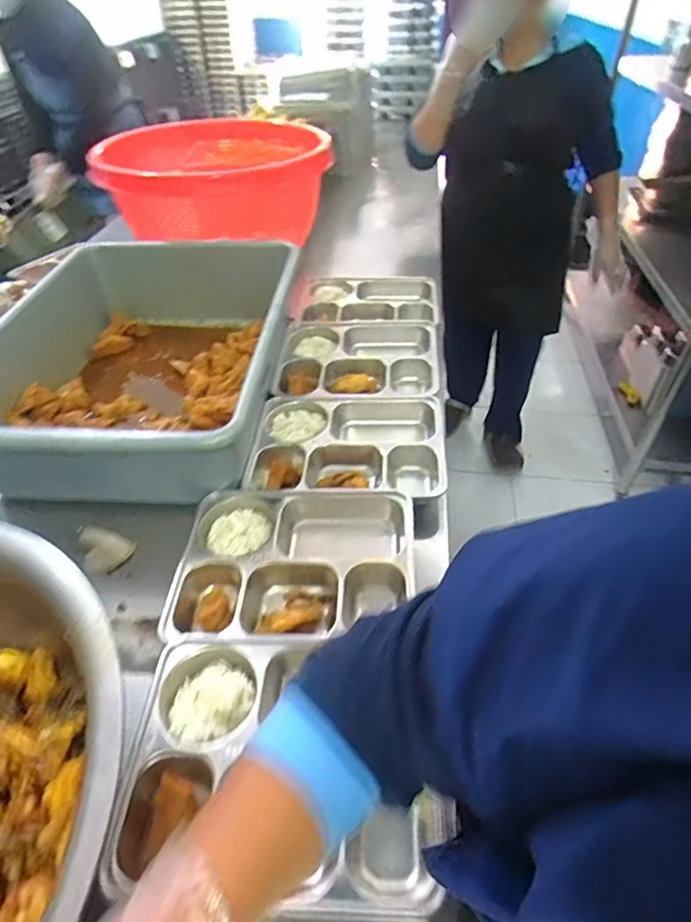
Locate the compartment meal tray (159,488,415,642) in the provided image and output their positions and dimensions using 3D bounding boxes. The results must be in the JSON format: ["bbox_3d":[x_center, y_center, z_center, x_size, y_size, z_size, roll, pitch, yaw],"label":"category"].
[{"bbox_3d":[-0.069,0.131,0.681,0.306,0.044,0.226,1,42,4],"label":"compartment meal tray"}]

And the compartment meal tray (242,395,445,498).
[{"bbox_3d":[0.006,-0.024,0.857,0.282,0.053,0.240,6,41,4],"label":"compartment meal tray"}]

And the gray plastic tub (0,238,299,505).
[{"bbox_3d":[-0.344,-0.201,0.993,0.468,0.196,0.712,1,42,4],"label":"gray plastic tub"}]

